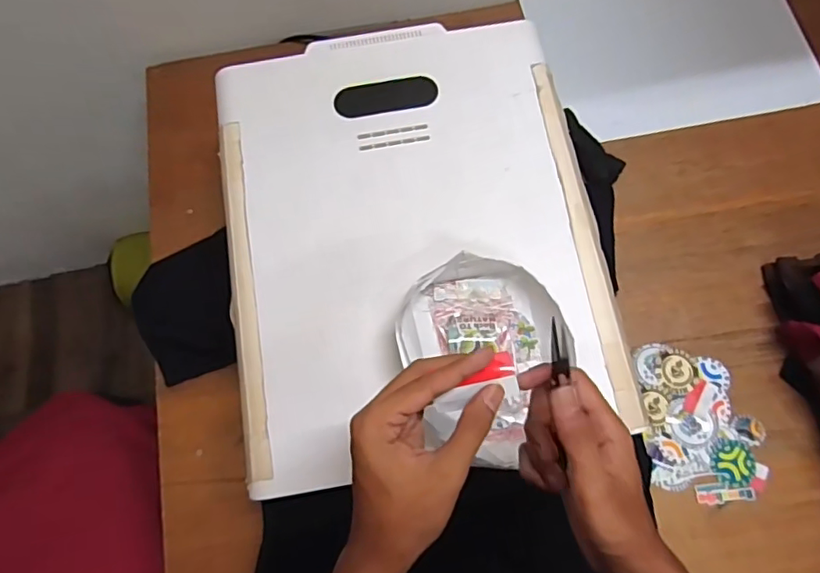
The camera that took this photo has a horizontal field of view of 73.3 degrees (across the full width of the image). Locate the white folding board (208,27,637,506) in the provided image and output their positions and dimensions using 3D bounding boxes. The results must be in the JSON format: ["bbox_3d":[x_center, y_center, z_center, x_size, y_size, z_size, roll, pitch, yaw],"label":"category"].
[{"bbox_3d":[-0.004,-0.069,0.610,0.393,0.032,0.495,-10,73,-2],"label":"white folding board"}]

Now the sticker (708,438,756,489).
[{"bbox_3d":[0.396,0.217,0.679,0.058,0.004,0.057,0,76,-1],"label":"sticker"}]

